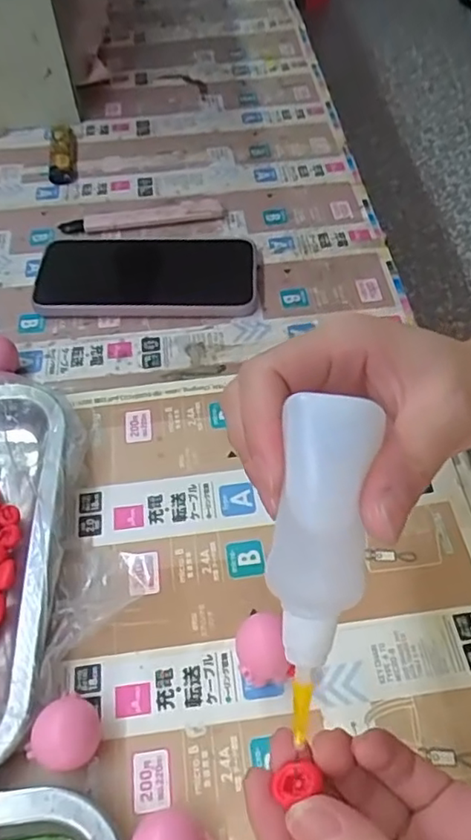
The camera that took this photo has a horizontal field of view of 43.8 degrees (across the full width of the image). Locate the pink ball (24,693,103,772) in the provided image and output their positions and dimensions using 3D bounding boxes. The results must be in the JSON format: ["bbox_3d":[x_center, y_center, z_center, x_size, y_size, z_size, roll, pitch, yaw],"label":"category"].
[{"bbox_3d":[-0.075,0.141,0.263,0.030,0.021,0.029,-1,55,1],"label":"pink ball"}]

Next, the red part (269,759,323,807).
[{"bbox_3d":[0.019,0.112,0.182,0.014,0.004,0.010,-21,57,-12],"label":"red part"}]

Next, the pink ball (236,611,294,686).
[{"bbox_3d":[0.013,0.111,0.281,0.023,0.020,0.030,-9,56,-5],"label":"pink ball"}]

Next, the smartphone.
[{"bbox_3d":[-0.065,-0.110,0.432,0.161,0.016,0.087,-2,55,0],"label":"smartphone"}]

